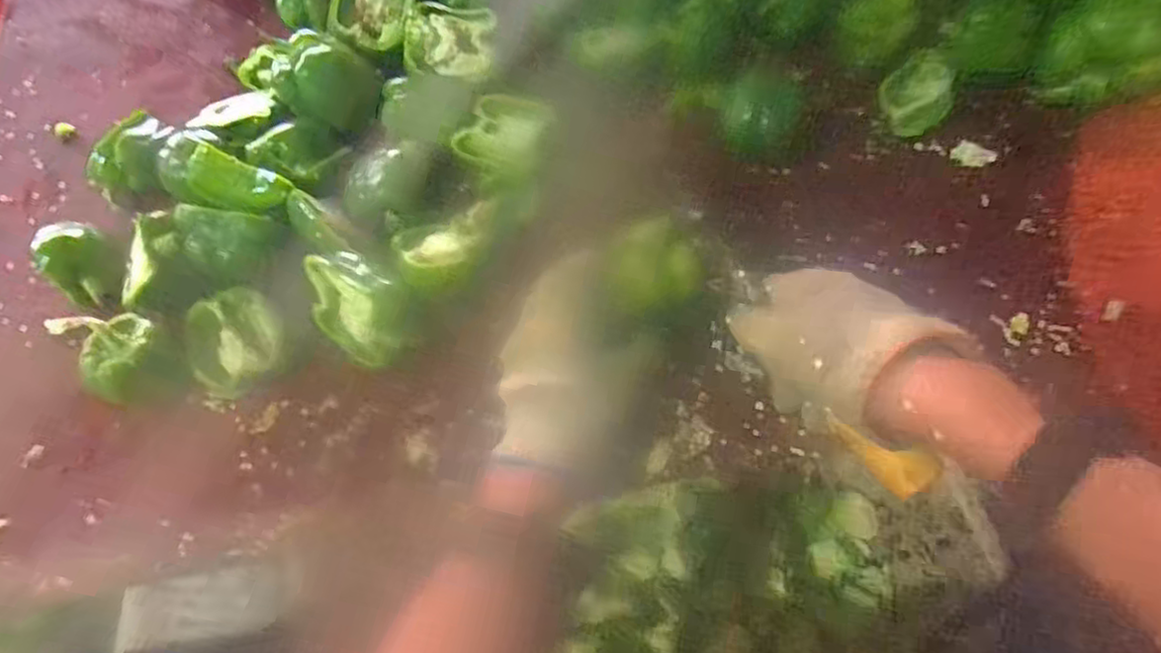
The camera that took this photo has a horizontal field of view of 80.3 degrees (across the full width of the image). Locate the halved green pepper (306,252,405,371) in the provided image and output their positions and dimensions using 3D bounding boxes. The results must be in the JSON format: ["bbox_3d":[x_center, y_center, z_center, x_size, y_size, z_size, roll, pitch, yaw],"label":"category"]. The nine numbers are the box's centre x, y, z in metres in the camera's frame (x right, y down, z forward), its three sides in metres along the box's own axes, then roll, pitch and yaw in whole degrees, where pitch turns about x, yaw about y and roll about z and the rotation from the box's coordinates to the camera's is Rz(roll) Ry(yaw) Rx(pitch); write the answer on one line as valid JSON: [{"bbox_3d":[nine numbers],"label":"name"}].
[{"bbox_3d":[-0.156,-0.012,0.481,0.083,0.058,0.051,38,73,16],"label":"halved green pepper"}]

